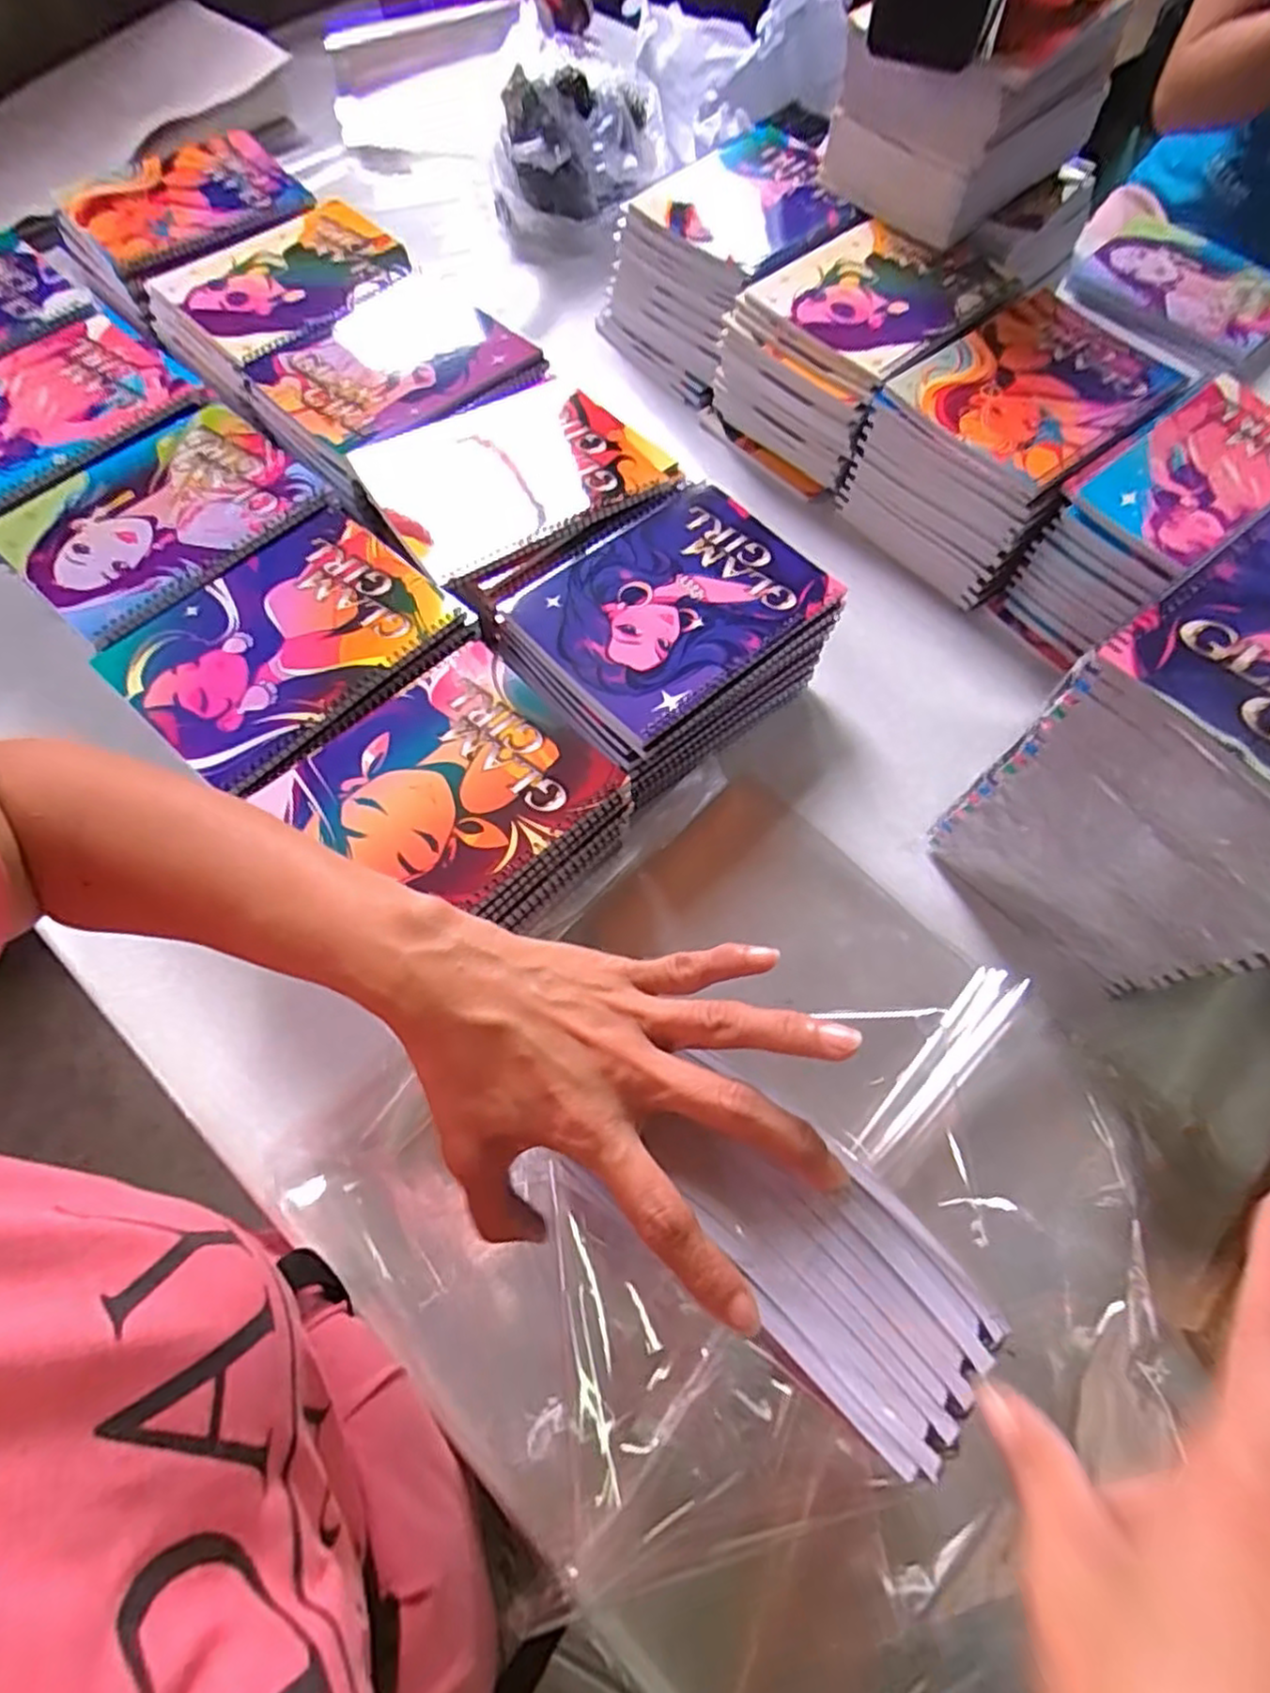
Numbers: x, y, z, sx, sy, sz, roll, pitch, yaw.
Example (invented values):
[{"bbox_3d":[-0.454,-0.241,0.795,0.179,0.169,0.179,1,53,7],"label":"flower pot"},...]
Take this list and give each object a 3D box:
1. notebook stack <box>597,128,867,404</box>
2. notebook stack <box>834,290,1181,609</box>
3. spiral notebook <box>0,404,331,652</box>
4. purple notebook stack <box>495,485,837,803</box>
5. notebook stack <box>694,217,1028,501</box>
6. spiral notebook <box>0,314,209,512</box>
[{"bbox_3d":[0.102,-0.567,0.715,0.206,0.118,0.178,-36,71,-15],"label":"notebook stack"},{"bbox_3d":[0.313,-0.335,0.614,0.206,0.112,0.164,-36,71,-15],"label":"notebook stack"},{"bbox_3d":[-0.347,-0.250,0.535,0.152,0.013,0.206,39,71,16],"label":"spiral notebook"},{"bbox_3d":[0.022,-0.159,0.544,0.202,0.073,0.169,-39,72,-16],"label":"purple notebook stack"},{"bbox_3d":[0.201,-0.447,0.668,0.170,0.124,0.202,41,72,16],"label":"notebook stack"},{"bbox_3d":[-0.471,-0.346,0.577,0.158,0.012,0.205,39,71,15],"label":"spiral notebook"}]

